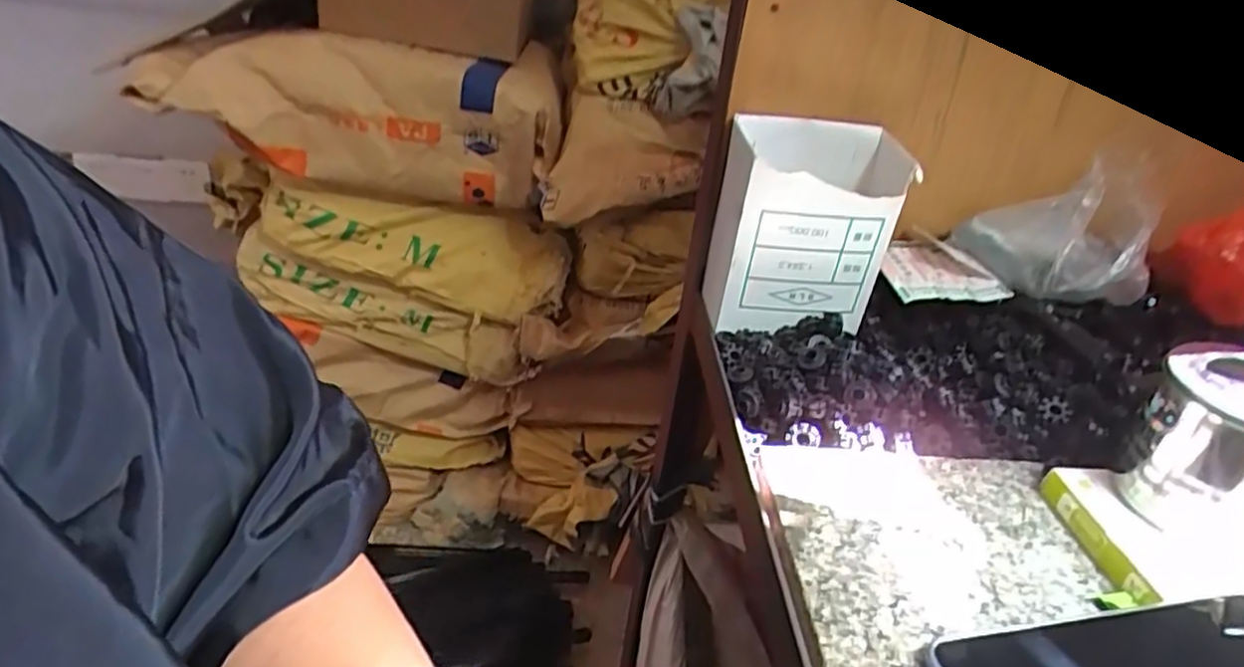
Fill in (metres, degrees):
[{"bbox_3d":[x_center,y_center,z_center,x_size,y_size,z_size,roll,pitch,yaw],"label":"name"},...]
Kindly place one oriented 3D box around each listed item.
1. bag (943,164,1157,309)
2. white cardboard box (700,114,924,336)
[{"bbox_3d":[0.317,-0.074,0.515,0.127,0.095,0.053,16,32,16],"label":"bag"},{"bbox_3d":[0.132,-0.079,0.540,0.119,0.140,0.086,3,30,-4],"label":"white cardboard box"}]

